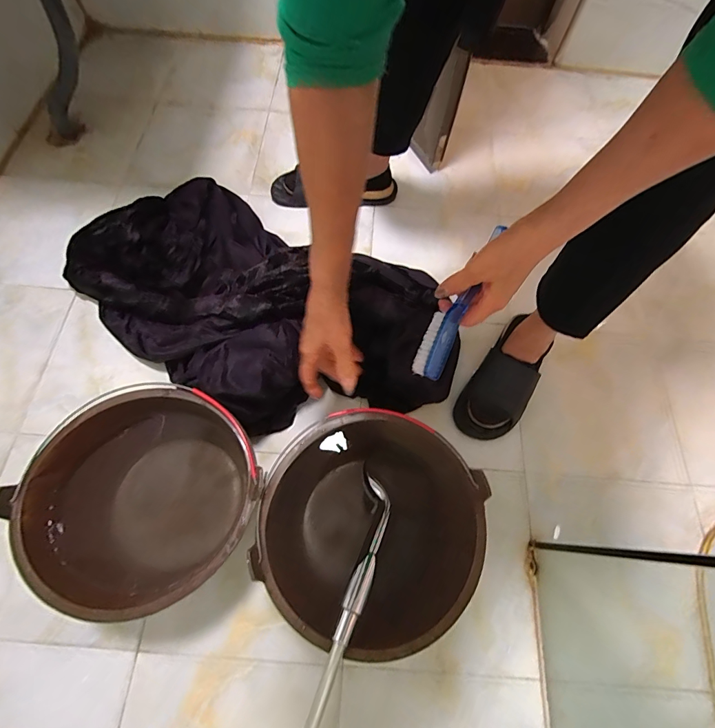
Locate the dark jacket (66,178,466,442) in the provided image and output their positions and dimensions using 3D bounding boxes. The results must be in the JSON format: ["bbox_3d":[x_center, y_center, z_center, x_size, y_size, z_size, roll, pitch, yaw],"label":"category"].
[{"bbox_3d":[-0.203,-0.144,0.727,0.776,0.152,0.430,27,69,8],"label":"dark jacket"}]

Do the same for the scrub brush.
[{"bbox_3d":[0.116,-0.067,0.450,0.036,0.033,0.180,28,92,8],"label":"scrub brush"}]

